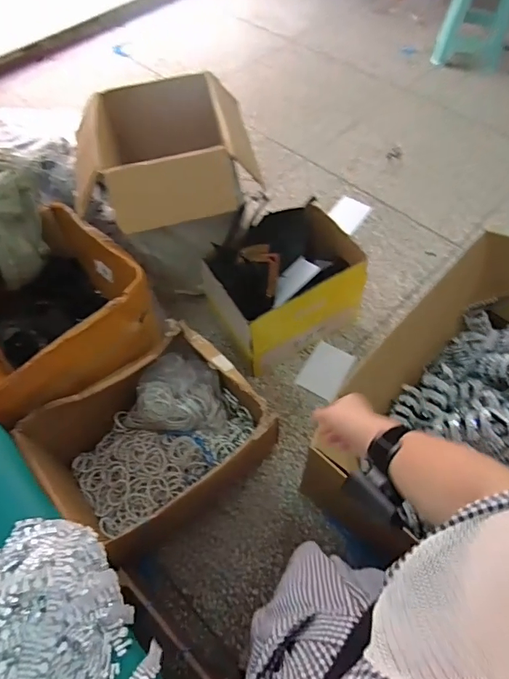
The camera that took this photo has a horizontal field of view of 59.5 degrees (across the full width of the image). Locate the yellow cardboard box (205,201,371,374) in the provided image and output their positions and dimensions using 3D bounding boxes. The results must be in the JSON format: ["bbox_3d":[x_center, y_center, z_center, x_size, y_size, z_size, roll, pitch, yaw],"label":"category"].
[{"bbox_3d":[0.087,-0.184,1.517,0.446,0.318,0.400,-28,65,-18],"label":"yellow cardboard box"}]

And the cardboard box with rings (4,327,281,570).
[{"bbox_3d":[-0.260,0.275,1.195,0.511,0.323,0.412,-35,67,-20],"label":"cardboard box with rings"}]

